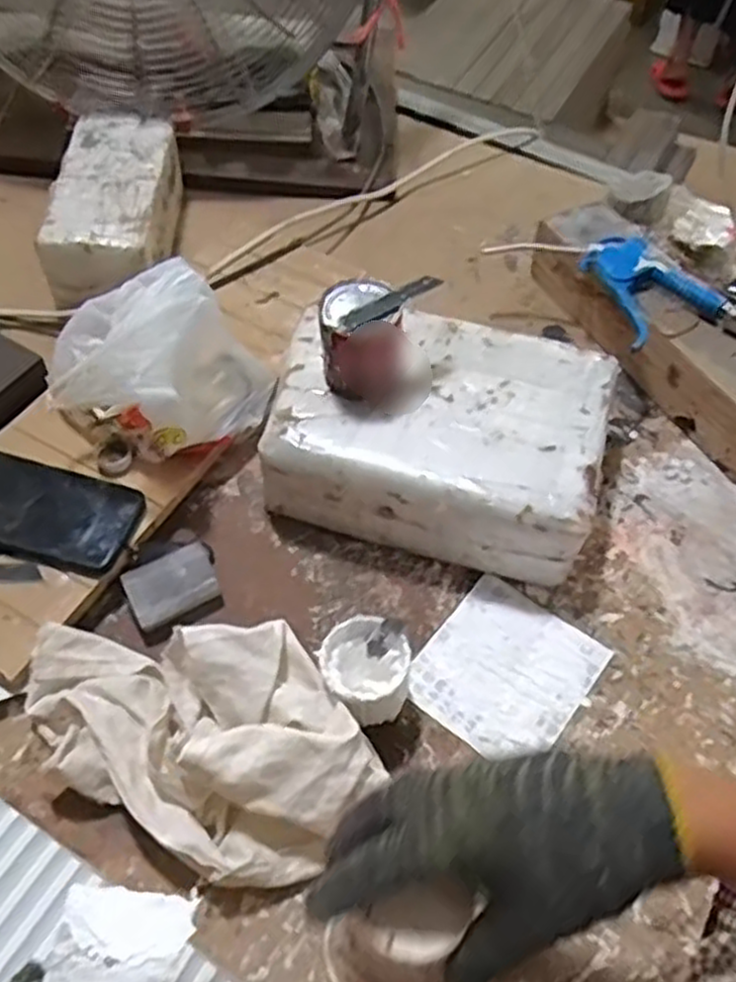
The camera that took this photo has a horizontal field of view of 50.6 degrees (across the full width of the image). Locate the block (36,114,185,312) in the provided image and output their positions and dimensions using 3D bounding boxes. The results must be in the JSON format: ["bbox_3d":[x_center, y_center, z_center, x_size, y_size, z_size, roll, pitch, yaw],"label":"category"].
[{"bbox_3d":[-0.271,-0.302,0.837,0.115,0.075,0.234,1,56,-3],"label":"block"}]

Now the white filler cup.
[{"bbox_3d":[-0.003,0.133,0.562,0.061,0.066,0.066,2,56,-2],"label":"white filler cup"}]

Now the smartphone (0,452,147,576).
[{"bbox_3d":[-0.277,0.016,0.642,0.168,0.018,0.083,14,56,6],"label":"smartphone"}]

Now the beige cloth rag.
[{"bbox_3d":[-0.122,0.150,0.533,0.249,0.068,0.148,27,59,14],"label":"beige cloth rag"}]

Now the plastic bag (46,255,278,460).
[{"bbox_3d":[-0.184,-0.116,0.676,0.181,0.114,0.159,-23,60,-18],"label":"plastic bag"}]

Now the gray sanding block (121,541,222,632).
[{"bbox_3d":[-0.156,0.076,0.625,0.068,0.020,0.047,-24,61,-18],"label":"gray sanding block"}]

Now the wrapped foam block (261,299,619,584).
[{"bbox_3d":[0.058,-0.053,0.671,0.266,0.093,0.194,15,56,7],"label":"wrapped foam block"}]

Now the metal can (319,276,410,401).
[{"bbox_3d":[-0.006,-0.121,0.629,0.068,0.067,0.069,-2,56,-5],"label":"metal can"}]

